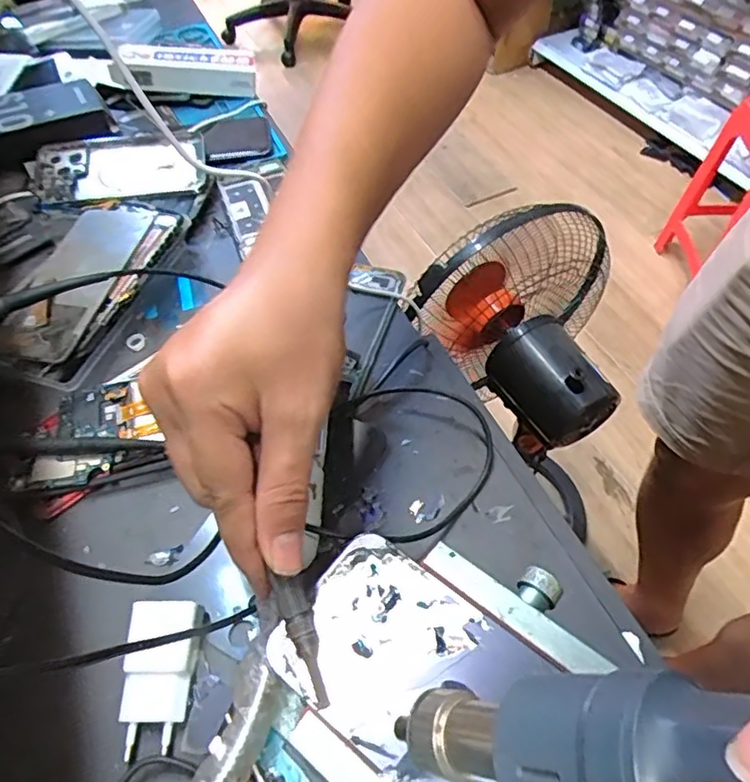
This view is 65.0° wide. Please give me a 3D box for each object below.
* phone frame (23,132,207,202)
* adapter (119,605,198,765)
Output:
[{"bbox_3d":[-0.260,-0.226,0.591,0.175,0.013,0.088,-4,65,-1],"label":"phone frame"},{"bbox_3d":[-0.112,0.147,0.307,0.034,0.018,0.070,-6,54,-1],"label":"adapter"}]

